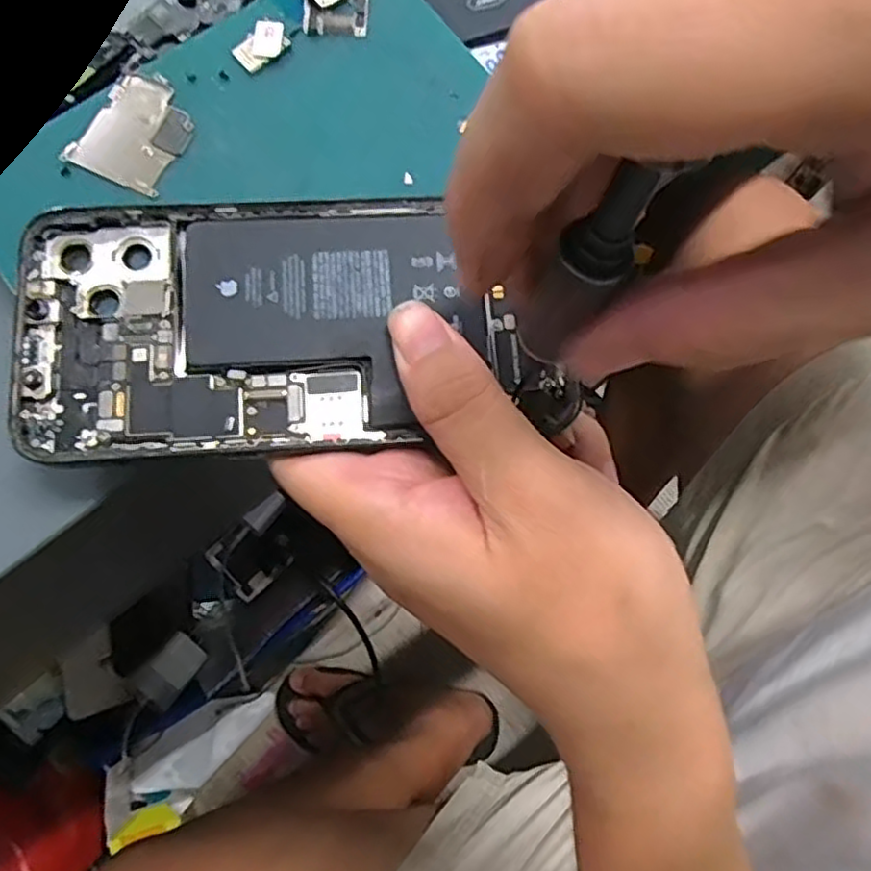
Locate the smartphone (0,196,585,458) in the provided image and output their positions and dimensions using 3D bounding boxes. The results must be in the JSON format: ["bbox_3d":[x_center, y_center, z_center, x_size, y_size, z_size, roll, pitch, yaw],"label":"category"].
[{"bbox_3d":[-0.043,-0.033,0.203,0.153,0.012,0.076,-5,75,0],"label":"smartphone"}]

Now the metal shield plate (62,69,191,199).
[{"bbox_3d":[-0.095,-0.098,0.221,0.030,0.004,0.038,26,76,4],"label":"metal shield plate"}]

